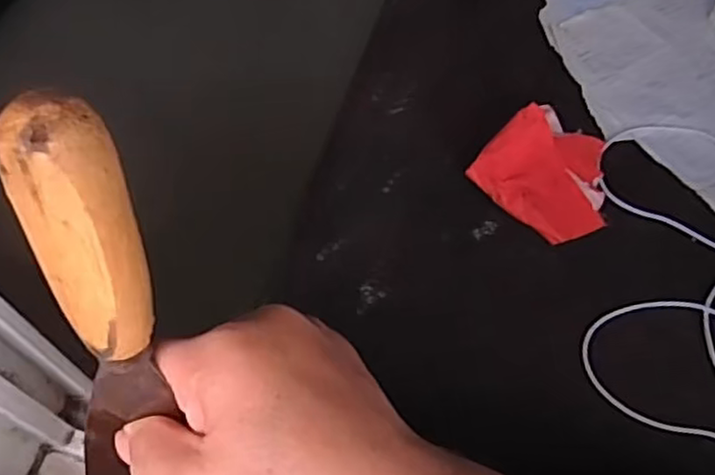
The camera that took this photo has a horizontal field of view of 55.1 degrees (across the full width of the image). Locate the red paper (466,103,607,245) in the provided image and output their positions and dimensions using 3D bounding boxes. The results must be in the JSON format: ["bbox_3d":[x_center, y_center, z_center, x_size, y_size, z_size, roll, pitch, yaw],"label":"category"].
[{"bbox_3d":[0.168,-0.057,0.576,0.112,0.041,0.111,-41,65,-20],"label":"red paper"}]

